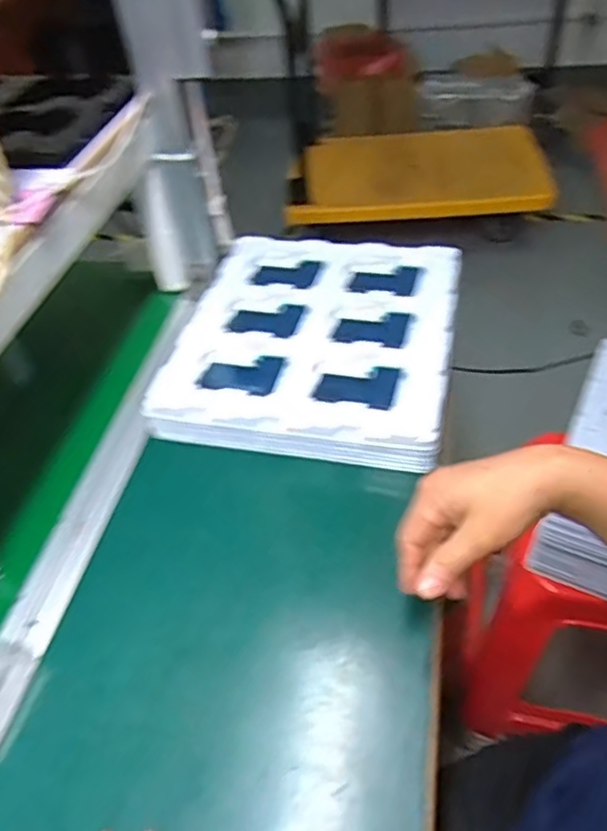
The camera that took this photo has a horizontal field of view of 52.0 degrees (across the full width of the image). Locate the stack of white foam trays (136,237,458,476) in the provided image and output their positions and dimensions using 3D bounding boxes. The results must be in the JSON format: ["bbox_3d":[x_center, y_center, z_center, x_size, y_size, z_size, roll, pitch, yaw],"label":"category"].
[{"bbox_3d":[0.016,-0.087,0.696,0.286,0.055,0.325,6,47,13],"label":"stack of white foam trays"}]

